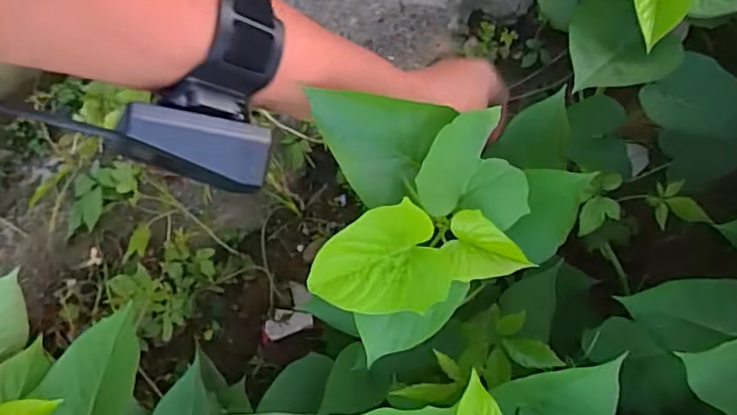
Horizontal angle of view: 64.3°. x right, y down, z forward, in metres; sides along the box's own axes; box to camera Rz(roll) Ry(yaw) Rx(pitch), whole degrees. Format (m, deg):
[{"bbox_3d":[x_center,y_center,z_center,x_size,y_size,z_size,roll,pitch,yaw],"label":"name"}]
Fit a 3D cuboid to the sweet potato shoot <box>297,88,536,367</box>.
[{"bbox_3d":[0.024,0.009,0.305,0.107,0.068,0.113,-4,67,1],"label":"sweet potato shoot"}]

